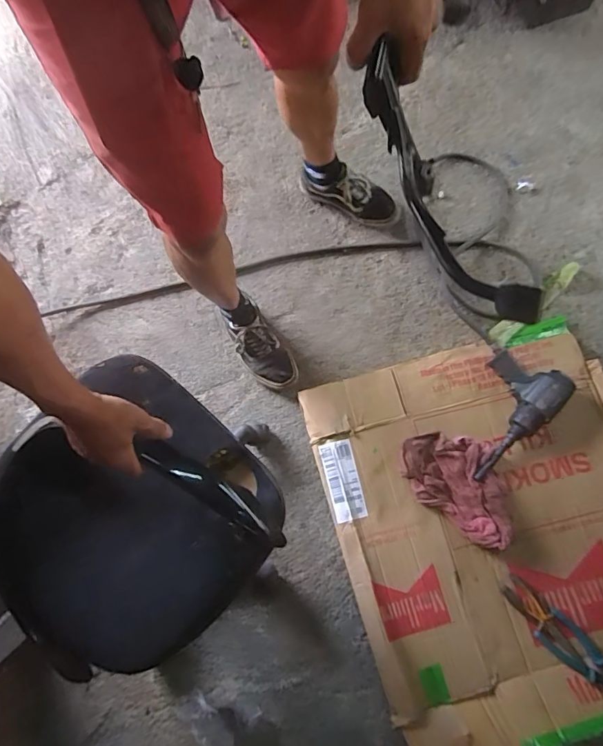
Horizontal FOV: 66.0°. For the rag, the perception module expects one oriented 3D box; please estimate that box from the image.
[{"bbox_3d":[0.351,0.262,1.039,0.217,0.035,0.264,-11,75,-1],"label":"rag"}]

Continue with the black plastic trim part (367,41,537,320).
[{"bbox_3d":[0.168,-0.189,0.523,0.069,0.148,0.308,-28,84,-6],"label":"black plastic trim part"}]

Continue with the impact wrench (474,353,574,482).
[{"bbox_3d":[0.464,0.085,1.077,0.314,0.076,0.178,-43,79,-9],"label":"impact wrench"}]

